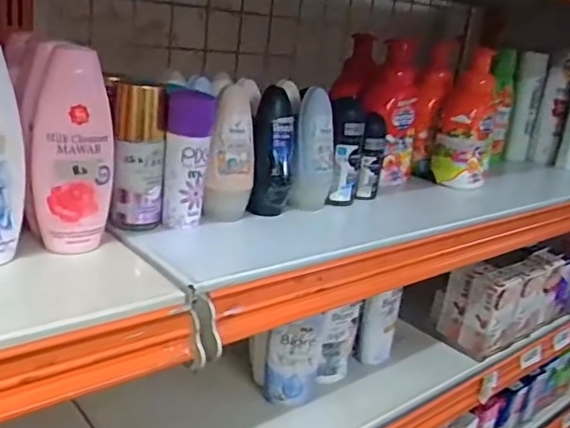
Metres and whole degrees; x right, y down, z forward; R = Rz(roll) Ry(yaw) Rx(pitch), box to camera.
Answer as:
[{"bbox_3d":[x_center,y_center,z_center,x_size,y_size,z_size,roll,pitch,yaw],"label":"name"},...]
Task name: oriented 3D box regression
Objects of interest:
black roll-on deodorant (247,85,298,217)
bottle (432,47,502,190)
[{"bbox_3d":[-0.009,-0.054,0.513,0.040,0.103,0.039,6,19,-6],"label":"black roll-on deodorant"},{"bbox_3d":[0.222,-0.111,0.691,0.066,0.155,0.060,14,20,18],"label":"bottle"}]

